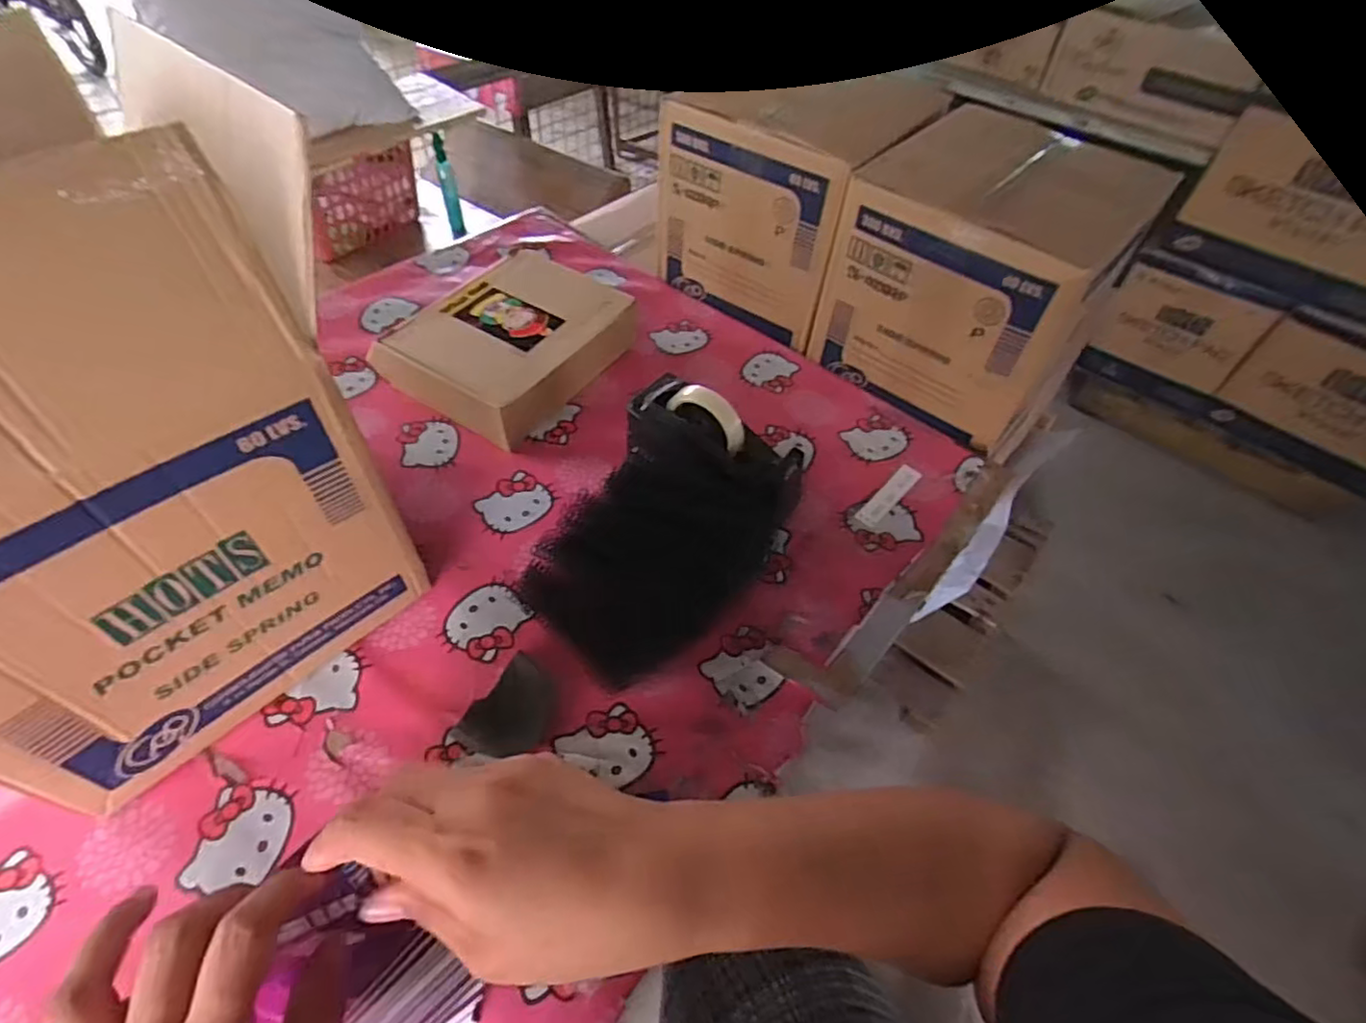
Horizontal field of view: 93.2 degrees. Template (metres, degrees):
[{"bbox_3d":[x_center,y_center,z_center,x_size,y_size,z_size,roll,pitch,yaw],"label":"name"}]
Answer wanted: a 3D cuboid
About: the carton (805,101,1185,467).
[{"bbox_3d":[0.376,-0.299,0.834,0.277,0.278,0.277,38,58,23],"label":"carton"}]

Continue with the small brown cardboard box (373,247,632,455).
[{"bbox_3d":[-0.227,-0.218,0.846,0.223,0.080,0.279,30,55,18],"label":"small brown cardboard box"}]

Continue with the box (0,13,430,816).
[{"bbox_3d":[-0.436,-0.053,0.479,0.283,0.419,0.356,37,58,23],"label":"box"}]

